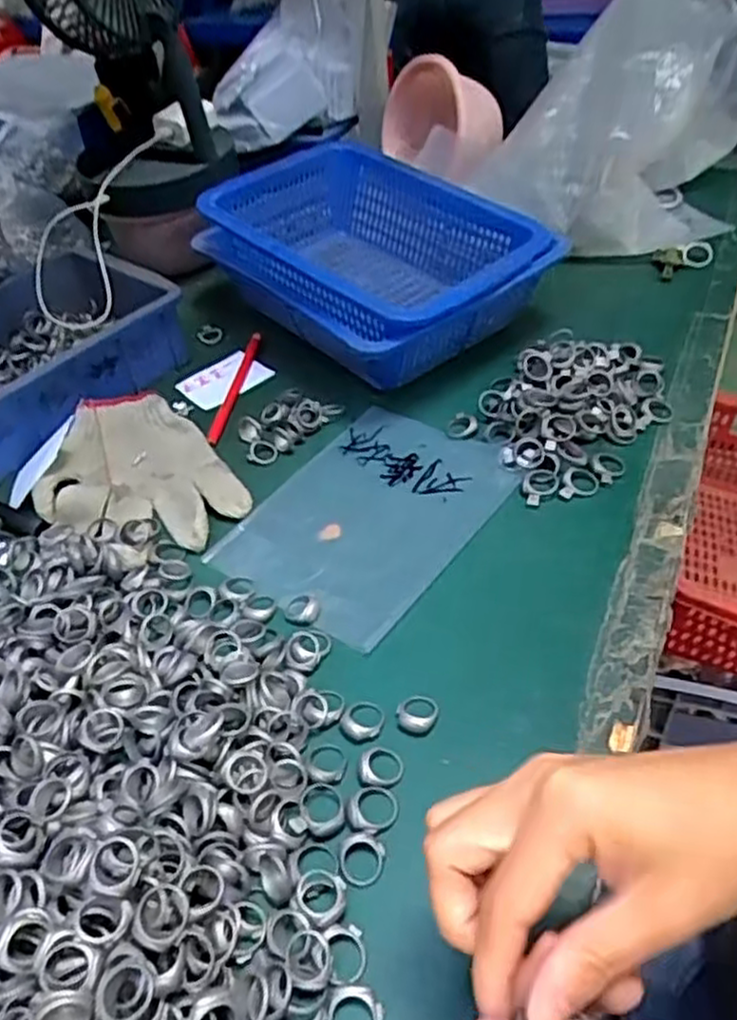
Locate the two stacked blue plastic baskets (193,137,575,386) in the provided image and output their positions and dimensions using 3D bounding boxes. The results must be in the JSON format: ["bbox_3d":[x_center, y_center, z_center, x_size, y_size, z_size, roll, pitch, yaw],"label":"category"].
[{"bbox_3d":[-0.002,-0.235,0.677,0.192,0.105,0.313,-37,52,-26],"label":"two stacked blue plastic baskets"}]

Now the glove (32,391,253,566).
[{"bbox_3d":[-0.180,-0.030,0.561,0.128,0.021,0.189,-30,49,-21],"label":"glove"}]

